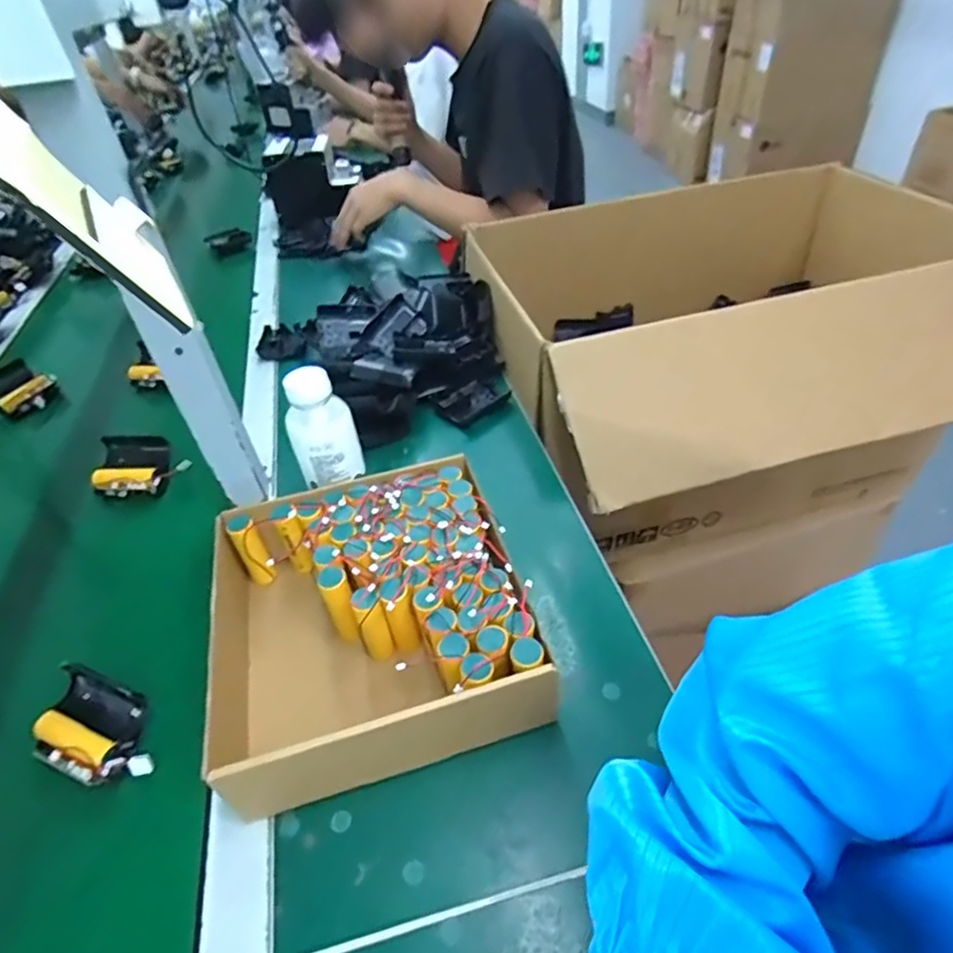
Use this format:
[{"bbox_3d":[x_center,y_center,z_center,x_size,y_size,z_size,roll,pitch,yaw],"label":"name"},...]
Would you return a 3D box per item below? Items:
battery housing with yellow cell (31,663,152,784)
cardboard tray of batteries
[{"bbox_3d":[-0.278,0.186,0.440,0.116,0.029,0.061,15,49,19],"label":"battery housing with yellow cell"},{"bbox_3d":[-0.083,0.103,0.480,0.219,0.074,0.240,-14,46,-9],"label":"cardboard tray of batteries"}]

